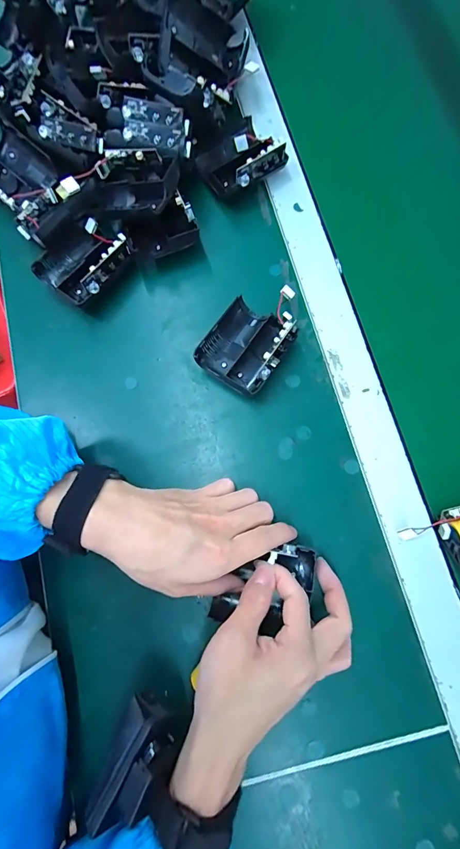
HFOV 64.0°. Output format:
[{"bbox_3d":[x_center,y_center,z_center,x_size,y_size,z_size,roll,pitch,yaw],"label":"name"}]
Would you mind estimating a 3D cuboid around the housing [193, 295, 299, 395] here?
[{"bbox_3d":[0.017,-0.076,0.342,0.069,0.036,0.088,33,81,9],"label":"housing"}]

